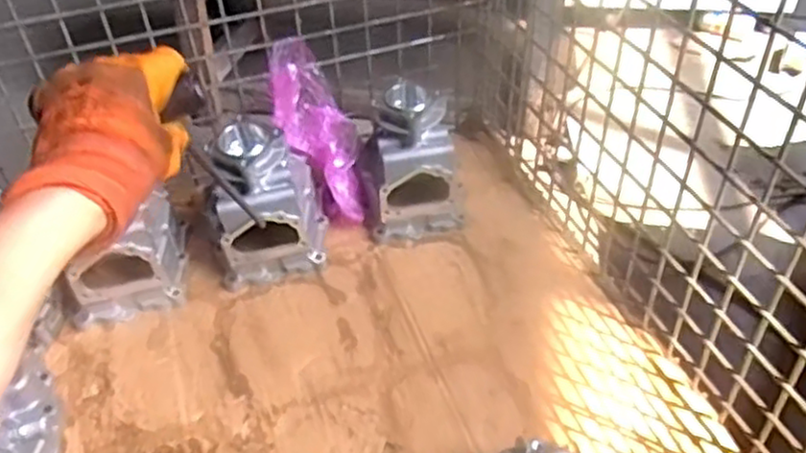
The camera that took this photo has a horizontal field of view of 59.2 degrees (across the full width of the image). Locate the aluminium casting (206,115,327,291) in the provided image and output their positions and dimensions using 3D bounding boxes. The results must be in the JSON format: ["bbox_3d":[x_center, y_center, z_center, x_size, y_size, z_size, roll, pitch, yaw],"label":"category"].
[{"bbox_3d":[-0.205,-0.036,1.057,0.158,0.211,0.147,-11,42,-9],"label":"aluminium casting"}]

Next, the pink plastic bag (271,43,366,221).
[{"bbox_3d":[-0.124,-0.142,1.128,0.123,0.289,0.085,-25,6,-23],"label":"pink plastic bag"}]

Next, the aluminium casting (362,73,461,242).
[{"bbox_3d":[0.016,-0.098,1.110,0.149,0.209,0.122,-5,42,-2],"label":"aluminium casting"}]

